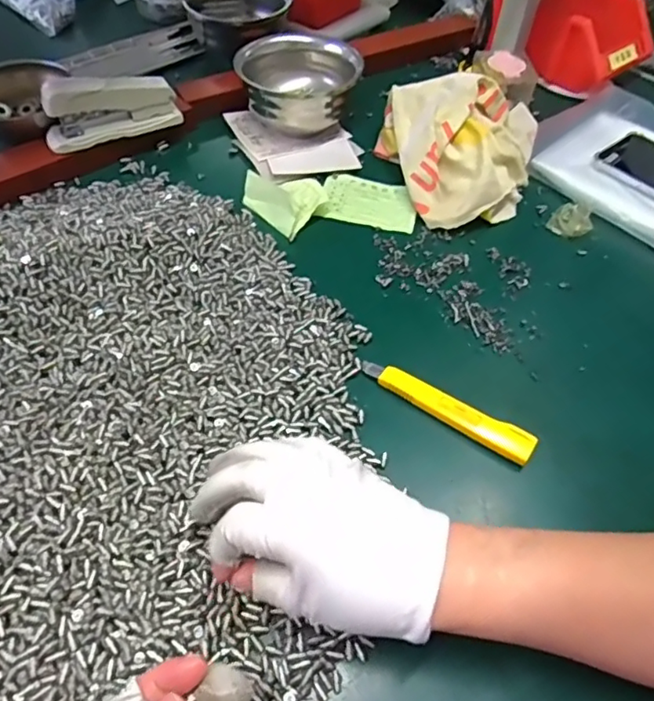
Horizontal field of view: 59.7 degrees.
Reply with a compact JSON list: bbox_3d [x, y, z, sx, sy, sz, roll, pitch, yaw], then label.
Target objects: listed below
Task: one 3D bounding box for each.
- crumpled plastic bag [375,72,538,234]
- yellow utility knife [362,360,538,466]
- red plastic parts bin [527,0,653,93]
[{"bbox_3d":[0.134,-0.192,0.532,0.153,0.070,0.157,2,52,-2],"label":"crumpled plastic bag"},{"bbox_3d":[0.081,0.039,0.394,0.126,0.012,0.021,27,56,16],"label":"yellow utility knife"},{"bbox_3d":[0.307,-0.361,0.660,0.112,0.075,0.111,35,58,21],"label":"red plastic parts bin"}]

